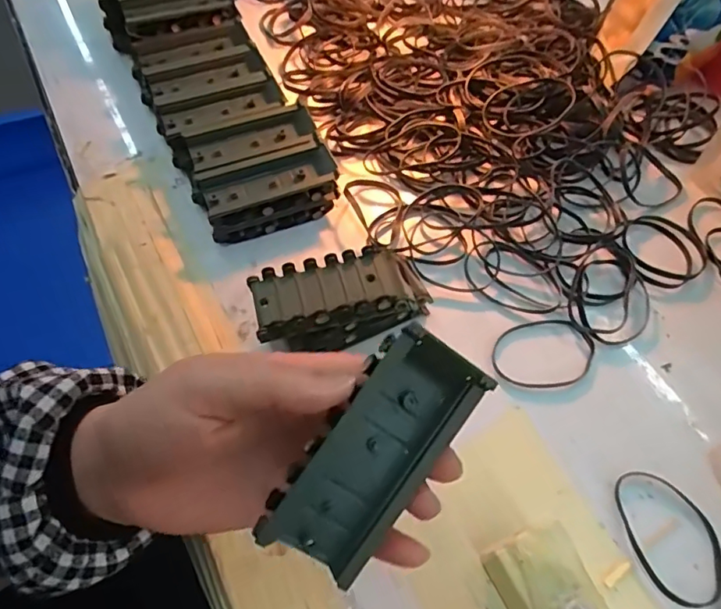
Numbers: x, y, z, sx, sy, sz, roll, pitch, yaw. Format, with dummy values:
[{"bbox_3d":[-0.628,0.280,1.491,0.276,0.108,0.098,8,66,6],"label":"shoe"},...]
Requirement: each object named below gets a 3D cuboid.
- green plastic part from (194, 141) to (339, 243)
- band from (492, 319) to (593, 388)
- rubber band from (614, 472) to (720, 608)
[{"bbox_3d":[-0.067,-0.083,0.399,0.099,0.030,0.044,-20,61,-12],"label":"green plastic part"},{"bbox_3d":[0.119,0.031,0.350,0.070,0.004,0.049,-9,60,-6],"label":"band"},{"bbox_3d":[0.171,0.125,0.293,0.049,0.004,0.069,-7,58,-7],"label":"rubber band"}]

